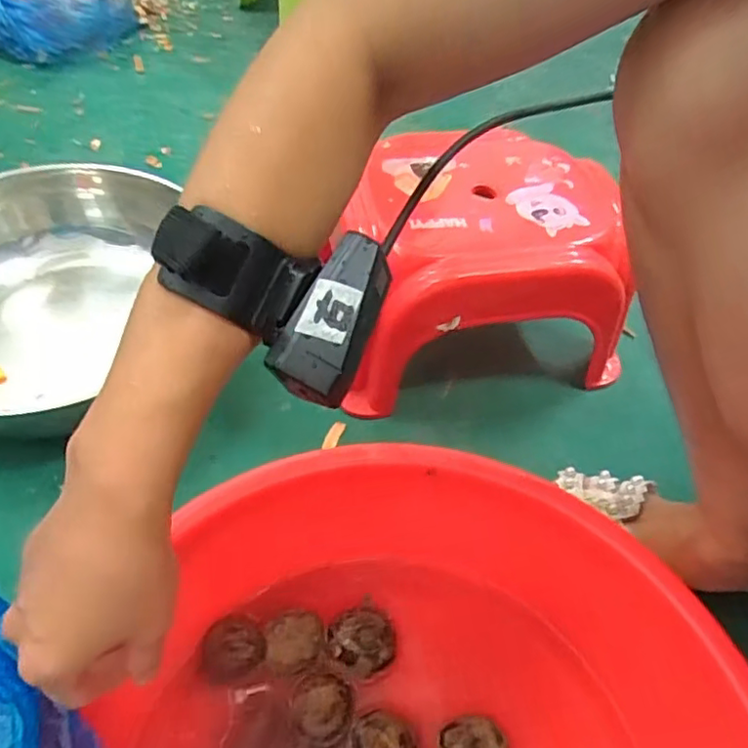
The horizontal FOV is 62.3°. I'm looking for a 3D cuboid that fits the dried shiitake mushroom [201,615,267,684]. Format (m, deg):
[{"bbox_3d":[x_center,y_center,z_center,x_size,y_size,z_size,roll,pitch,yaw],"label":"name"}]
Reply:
[{"bbox_3d":[-0.096,0.186,0.421,0.040,0.027,0.042,-26,59,-21],"label":"dried shiitake mushroom"}]

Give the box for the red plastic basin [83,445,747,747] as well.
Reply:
[{"bbox_3d":[0.028,0.227,0.345,0.331,0.135,0.354,2,53,-3],"label":"red plastic basin"}]

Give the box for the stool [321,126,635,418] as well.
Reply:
[{"bbox_3d":[0.099,-0.093,0.576,0.258,0.176,0.183,-8,54,-10],"label":"stool"}]

